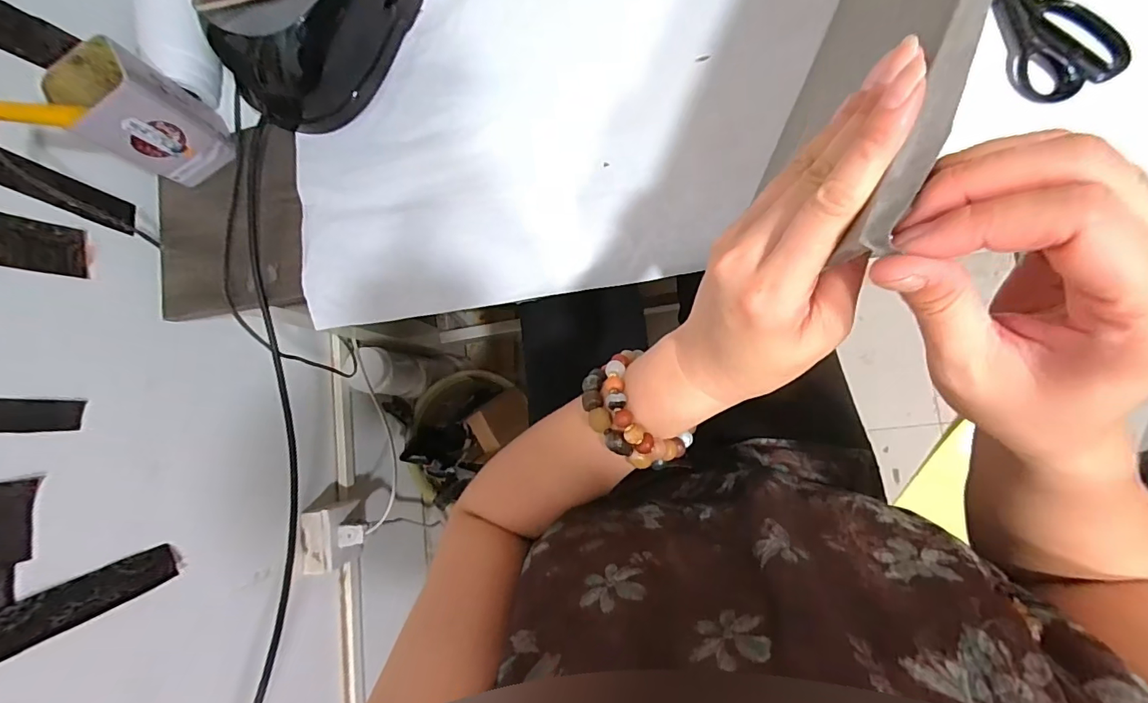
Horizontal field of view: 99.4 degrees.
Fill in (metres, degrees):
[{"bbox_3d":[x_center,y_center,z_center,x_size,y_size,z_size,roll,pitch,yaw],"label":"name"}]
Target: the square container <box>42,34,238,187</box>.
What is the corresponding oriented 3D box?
[{"bbox_3d":[-0.396,-0.217,0.455,0.078,0.109,0.065,-44,81,-3],"label":"square container"}]

